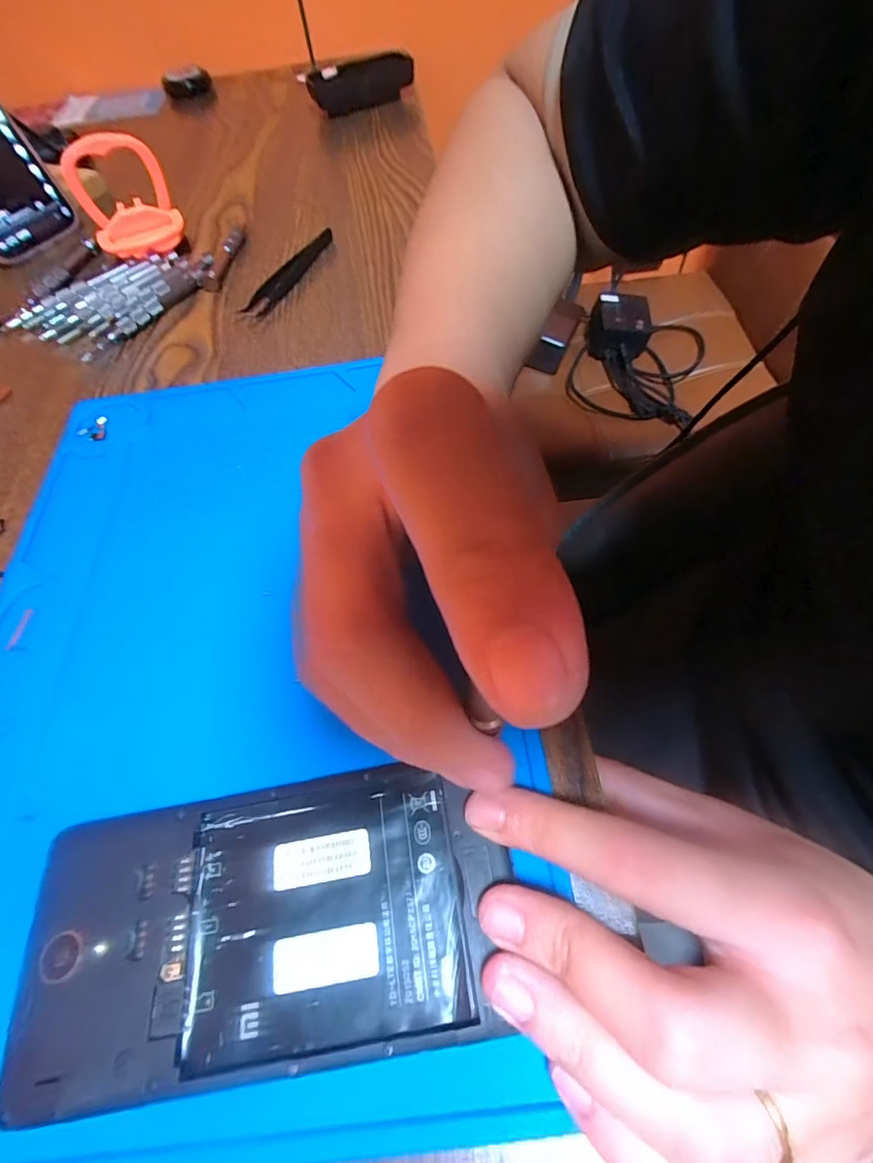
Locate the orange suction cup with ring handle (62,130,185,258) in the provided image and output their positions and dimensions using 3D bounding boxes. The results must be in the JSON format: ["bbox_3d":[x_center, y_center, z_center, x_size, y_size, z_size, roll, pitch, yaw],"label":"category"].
[{"bbox_3d":[-0.223,-0.275,0.348,0.062,0.063,0.044,-27,61,-11],"label":"orange suction cup with ring handle"}]

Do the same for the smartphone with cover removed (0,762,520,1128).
[{"bbox_3d":[-0.052,0.101,0.146,0.138,0.005,0.071,-10,59,-1],"label":"smartphone with cover removed"}]

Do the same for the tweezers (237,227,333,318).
[{"bbox_3d":[-0.103,-0.222,0.344,0.015,0.012,0.105,19,63,16],"label":"tweezers"}]

